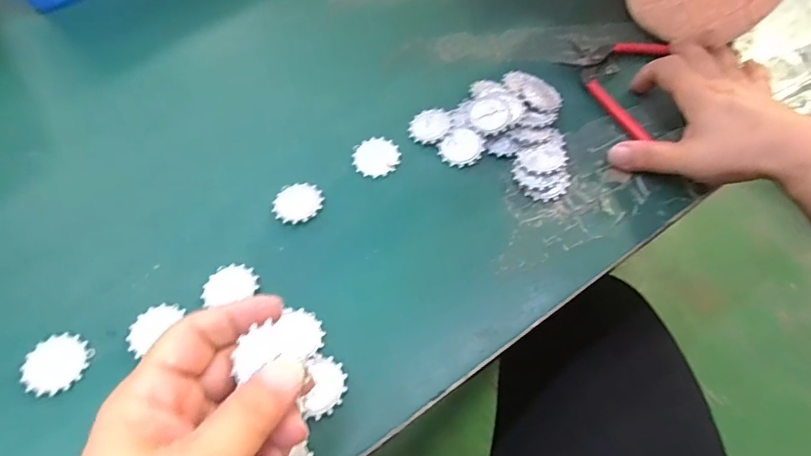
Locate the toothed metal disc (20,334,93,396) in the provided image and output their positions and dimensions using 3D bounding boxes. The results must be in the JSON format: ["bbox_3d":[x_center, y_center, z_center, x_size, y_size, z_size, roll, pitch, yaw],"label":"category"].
[{"bbox_3d":[-0.204,0.080,0.283,0.033,0.004,0.035,3,58,-5],"label":"toothed metal disc"}]

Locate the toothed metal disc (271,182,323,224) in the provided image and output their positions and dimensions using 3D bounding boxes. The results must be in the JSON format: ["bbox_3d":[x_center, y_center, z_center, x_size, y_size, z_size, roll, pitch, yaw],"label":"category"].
[{"bbox_3d":[-0.075,-0.018,0.339,0.032,0.004,0.032,0,61,0],"label":"toothed metal disc"}]

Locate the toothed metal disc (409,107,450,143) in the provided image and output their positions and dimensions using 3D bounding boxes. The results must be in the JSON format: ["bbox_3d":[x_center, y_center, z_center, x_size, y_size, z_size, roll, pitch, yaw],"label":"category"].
[{"bbox_3d":[0.019,-0.079,0.370,0.029,0.007,0.033,27,64,14],"label":"toothed metal disc"}]

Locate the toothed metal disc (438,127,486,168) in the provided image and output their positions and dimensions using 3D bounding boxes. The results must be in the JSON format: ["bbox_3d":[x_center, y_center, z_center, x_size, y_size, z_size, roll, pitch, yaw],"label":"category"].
[{"bbox_3d":[0.042,-0.060,0.358,0.034,0.004,0.029,-32,73,2],"label":"toothed metal disc"}]

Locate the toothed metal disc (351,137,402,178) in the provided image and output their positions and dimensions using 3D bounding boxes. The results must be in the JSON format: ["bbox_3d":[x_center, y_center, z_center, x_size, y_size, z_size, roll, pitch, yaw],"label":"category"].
[{"bbox_3d":[-0.021,-0.053,0.359,0.035,0.004,0.033,0,61,0],"label":"toothed metal disc"}]

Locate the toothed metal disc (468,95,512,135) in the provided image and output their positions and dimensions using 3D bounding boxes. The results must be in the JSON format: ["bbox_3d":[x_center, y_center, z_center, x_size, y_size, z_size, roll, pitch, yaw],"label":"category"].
[{"bbox_3d":[0.063,-0.085,0.361,0.031,0.004,0.033,-4,68,9],"label":"toothed metal disc"}]

